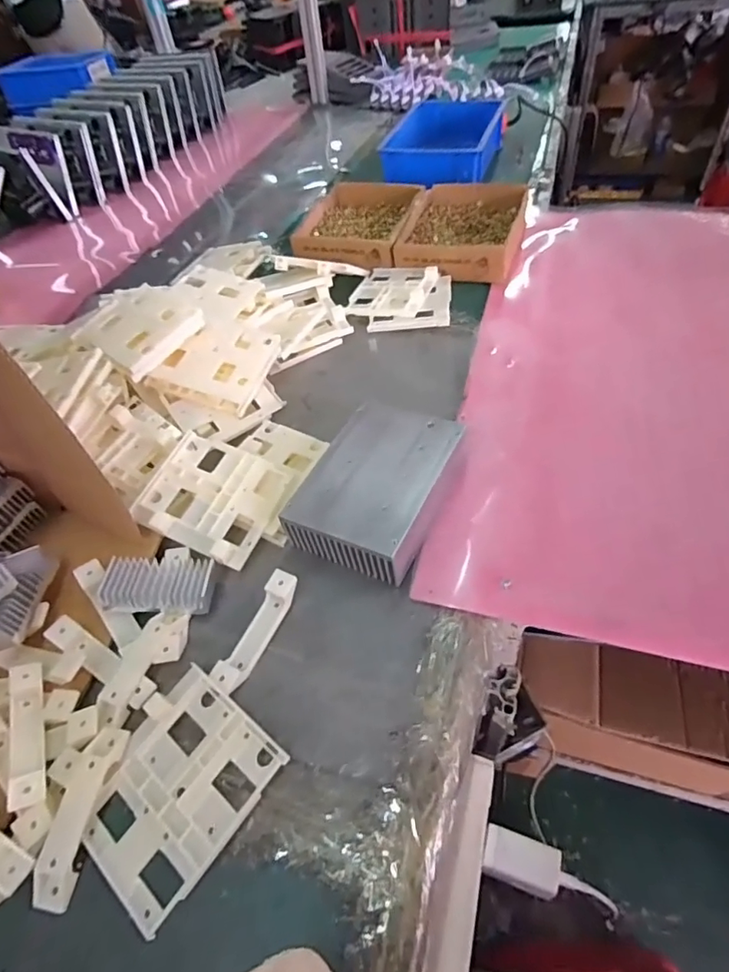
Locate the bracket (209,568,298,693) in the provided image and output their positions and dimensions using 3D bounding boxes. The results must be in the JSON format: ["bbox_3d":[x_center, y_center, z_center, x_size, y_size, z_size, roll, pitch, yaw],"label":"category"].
[{"bbox_3d":[-0.091,0.121,0.436,0.023,0.028,0.101,21,56,21],"label":"bracket"}]

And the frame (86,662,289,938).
[{"bbox_3d":[-0.134,0.217,0.370,0.102,0.010,0.131,30,69,27],"label":"frame"}]

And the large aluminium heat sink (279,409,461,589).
[{"bbox_3d":[0.015,-0.002,0.503,0.122,0.045,0.168,21,56,21],"label":"large aluminium heat sink"}]

